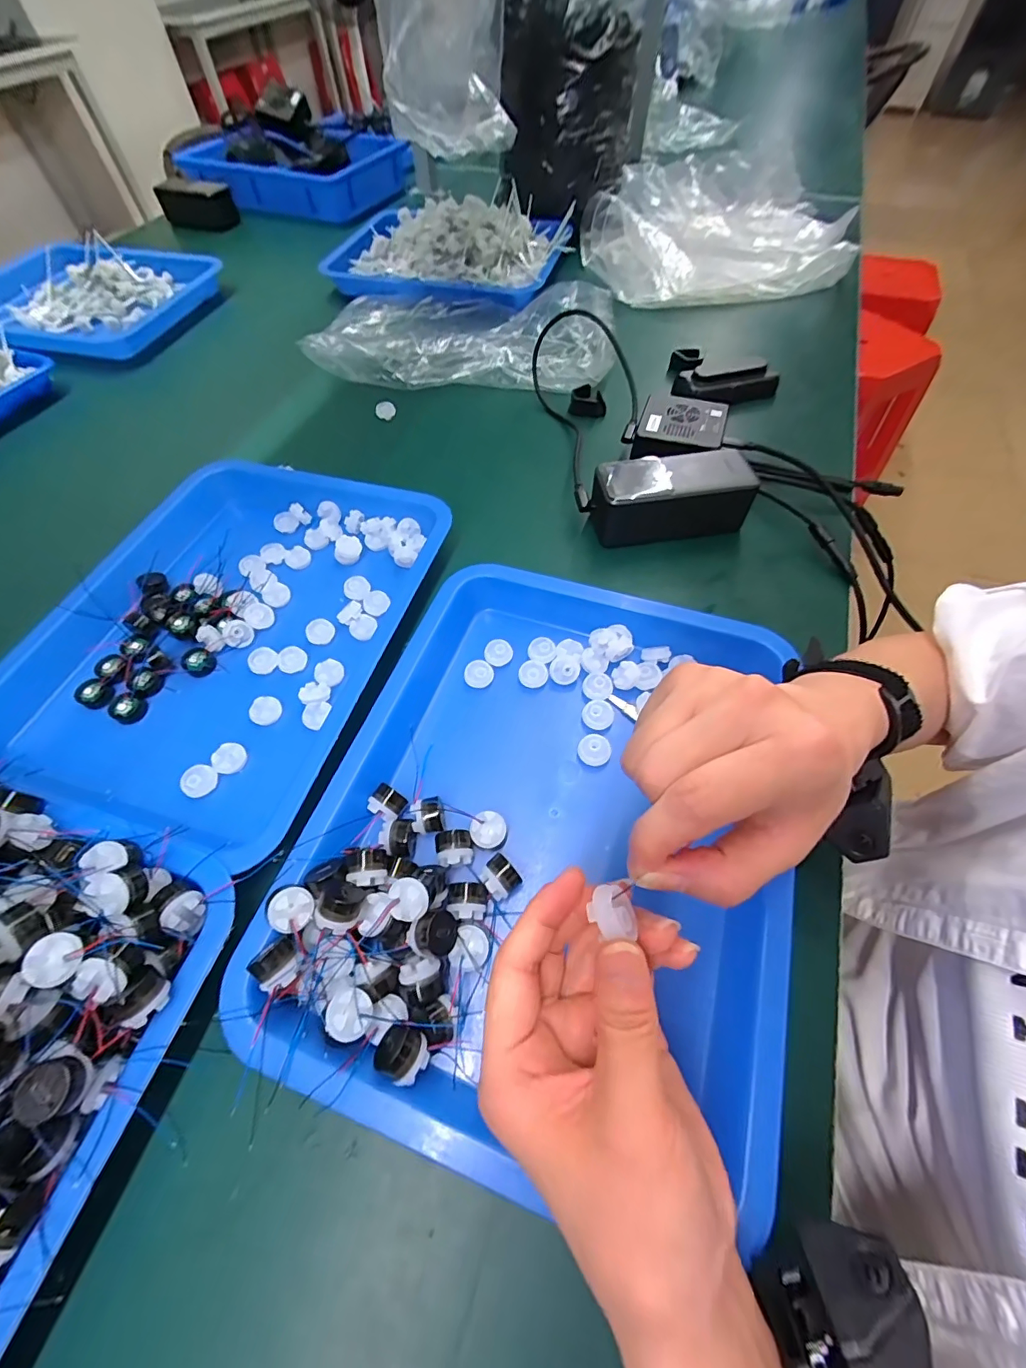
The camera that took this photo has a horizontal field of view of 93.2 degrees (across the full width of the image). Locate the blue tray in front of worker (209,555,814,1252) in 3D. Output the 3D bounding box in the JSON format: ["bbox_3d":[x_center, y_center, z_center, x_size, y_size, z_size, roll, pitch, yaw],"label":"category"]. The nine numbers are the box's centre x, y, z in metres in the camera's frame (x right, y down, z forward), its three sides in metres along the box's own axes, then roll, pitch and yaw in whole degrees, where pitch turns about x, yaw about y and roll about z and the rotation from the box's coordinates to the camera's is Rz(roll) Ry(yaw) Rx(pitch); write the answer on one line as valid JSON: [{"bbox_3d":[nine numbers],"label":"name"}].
[{"bbox_3d":[0.019,0.072,0.294,0.257,0.037,0.327,15,61,10],"label":"blue tray in front of worker"}]

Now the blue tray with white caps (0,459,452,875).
[{"bbox_3d":[-0.215,-0.051,0.376,0.252,0.036,0.319,15,60,9],"label":"blue tray with white caps"}]

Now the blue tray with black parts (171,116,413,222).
[{"bbox_3d":[-0.362,-0.934,0.878,0.359,0.078,0.241,14,59,10],"label":"blue tray with black parts"}]

